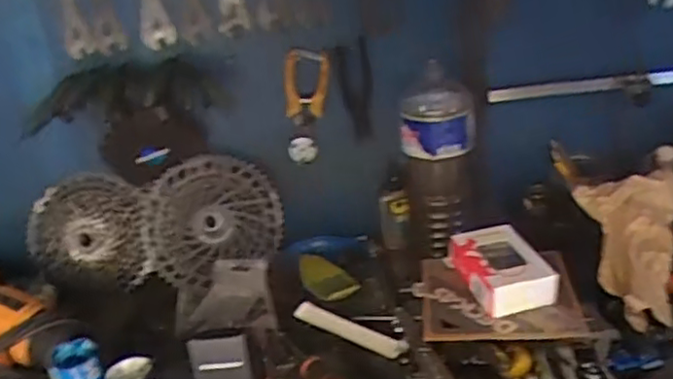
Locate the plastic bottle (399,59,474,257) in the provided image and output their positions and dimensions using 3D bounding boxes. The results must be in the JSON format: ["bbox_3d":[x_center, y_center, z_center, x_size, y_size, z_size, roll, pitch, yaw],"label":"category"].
[{"bbox_3d":[0.146,-0.034,0.978,0.104,0.258,0.106,-3,24,10],"label":"plastic bottle"}]

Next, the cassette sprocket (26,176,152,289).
[{"bbox_3d":[-0.363,0.067,0.986,0.174,0.160,0.057,-4,24,7],"label":"cassette sprocket"}]

